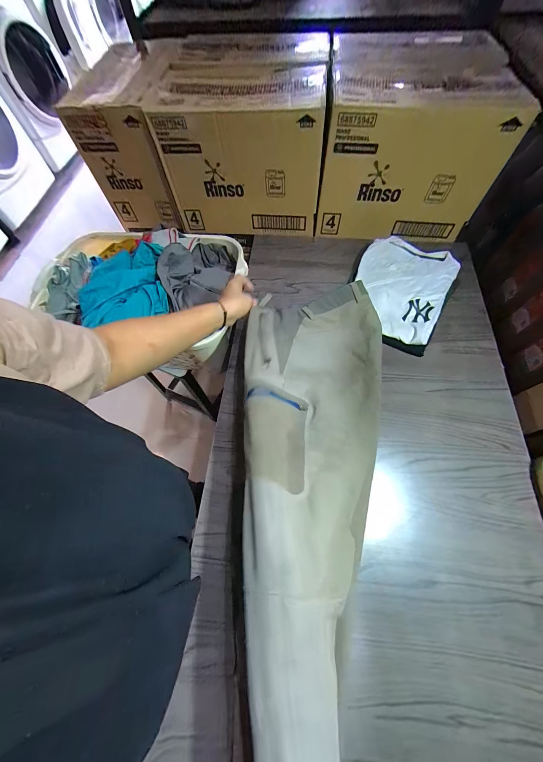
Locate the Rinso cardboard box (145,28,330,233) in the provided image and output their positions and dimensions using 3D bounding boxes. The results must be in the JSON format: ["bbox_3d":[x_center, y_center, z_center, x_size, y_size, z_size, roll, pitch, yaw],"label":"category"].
[{"bbox_3d":[-0.064,-0.670,0.745,0.396,0.302,0.418,5,65,5],"label":"Rinso cardboard box"}]

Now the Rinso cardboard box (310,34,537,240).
[{"bbox_3d":[0.329,-0.634,0.711,0.379,0.291,0.388,4,65,5],"label":"Rinso cardboard box"}]

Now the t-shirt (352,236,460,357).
[{"bbox_3d":[0.308,-0.229,0.655,0.221,0.044,0.303,26,69,15],"label":"t-shirt"}]

